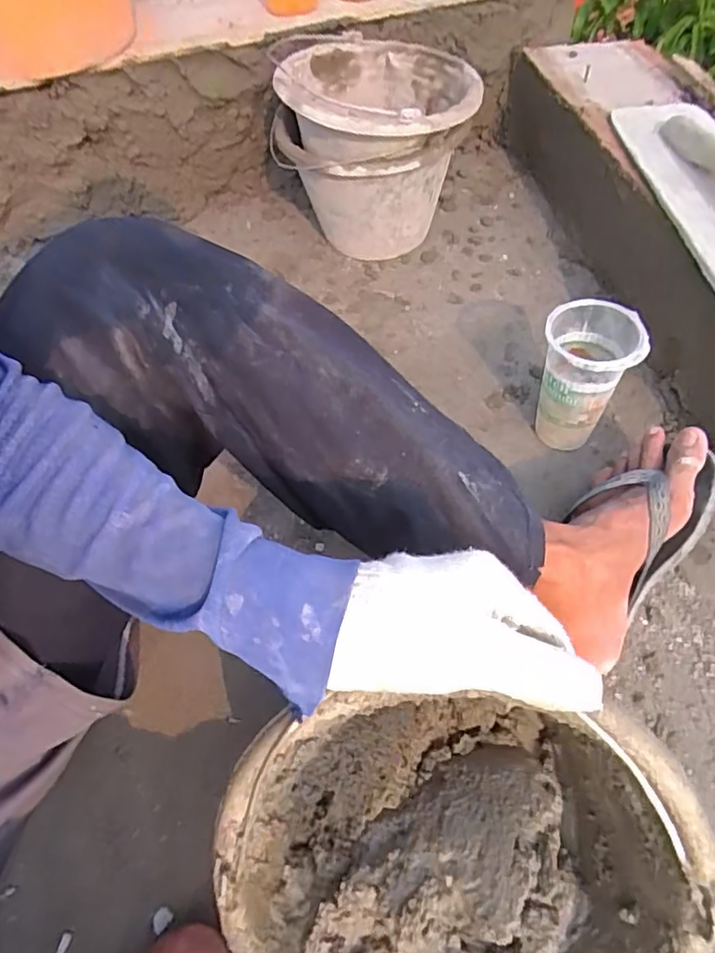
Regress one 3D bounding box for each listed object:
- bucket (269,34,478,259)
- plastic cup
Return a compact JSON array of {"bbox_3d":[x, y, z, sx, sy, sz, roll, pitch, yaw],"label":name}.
[{"bbox_3d":[0.024,-0.434,0.831,0.253,0.235,0.231,-3,56,4],"label":"bucket"},{"bbox_3d":[0.239,-0.100,0.649,0.089,0.153,0.081,-2,56,3],"label":"plastic cup"}]

